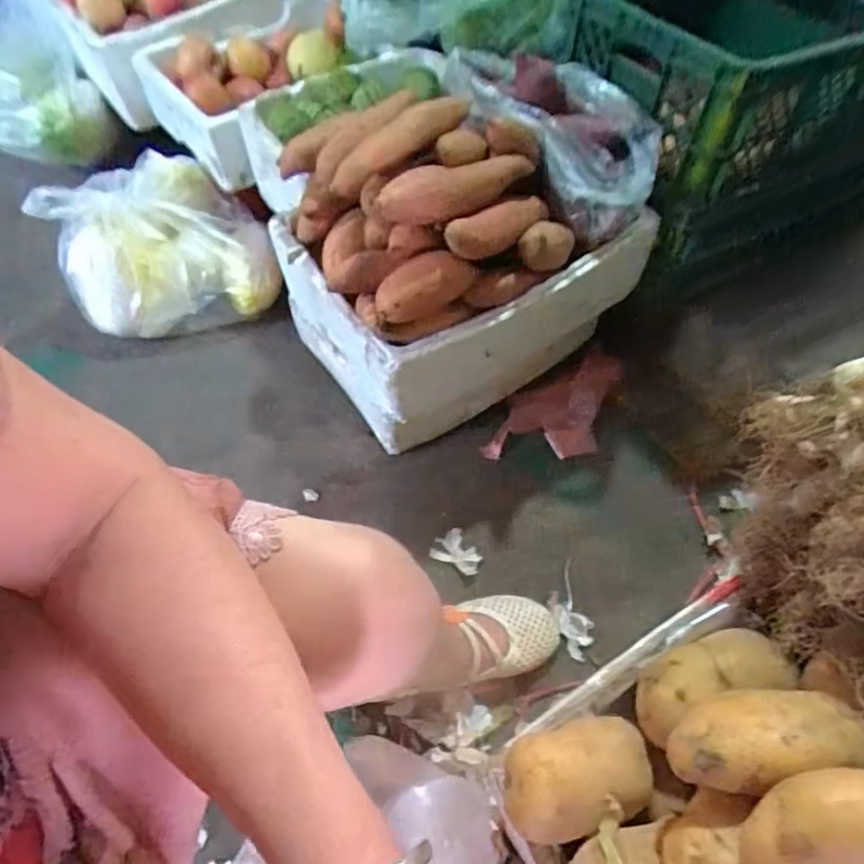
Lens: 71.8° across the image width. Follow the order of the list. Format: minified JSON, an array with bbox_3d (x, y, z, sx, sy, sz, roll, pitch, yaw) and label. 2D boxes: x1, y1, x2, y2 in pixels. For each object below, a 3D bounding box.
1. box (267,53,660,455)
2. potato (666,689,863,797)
[{"bbox_3d":[0.052,-0.266,0.868,0.473,0.381,0.333,-26,59,-21],"label":"box"},{"bbox_3d":[0.209,0.187,0.370,0.120,0.044,0.055,-7,54,-9],"label":"potato"}]

